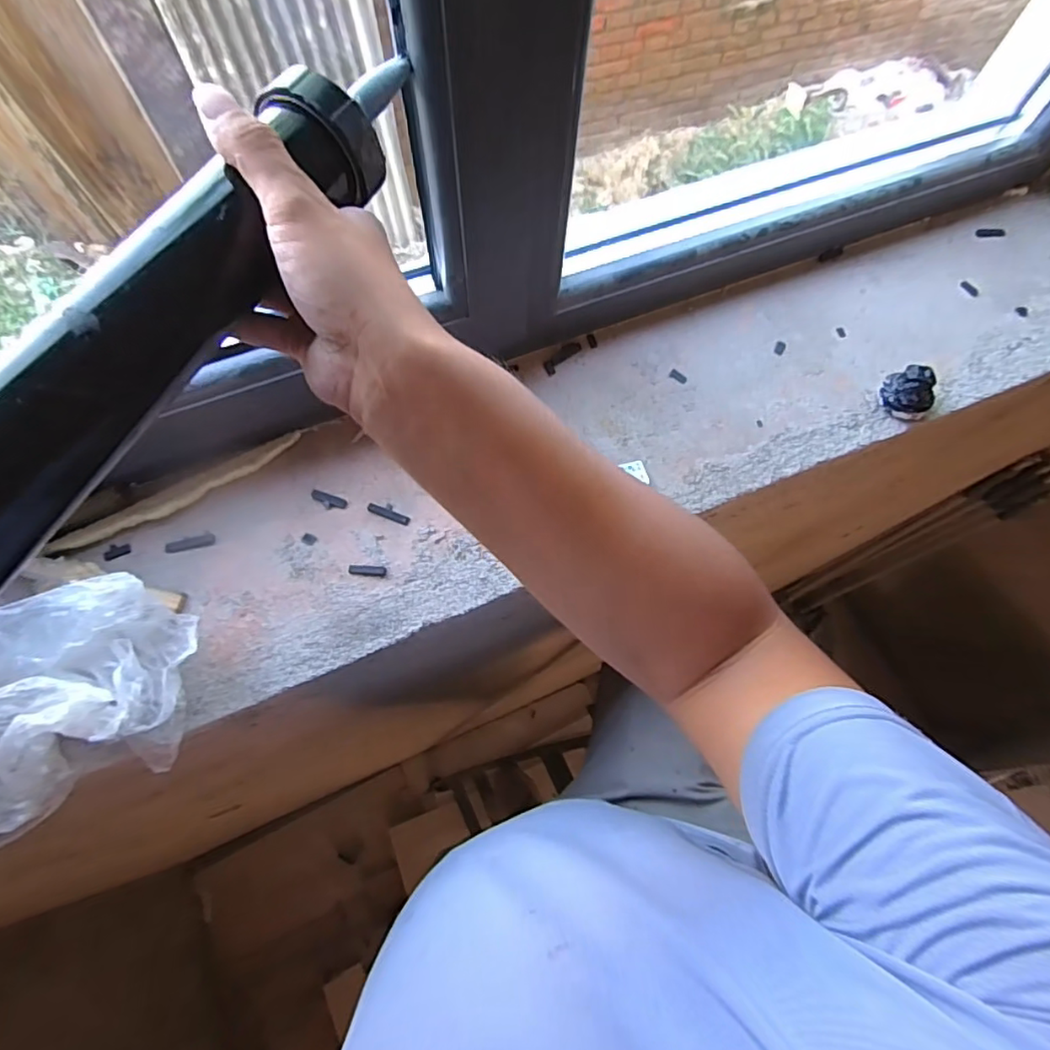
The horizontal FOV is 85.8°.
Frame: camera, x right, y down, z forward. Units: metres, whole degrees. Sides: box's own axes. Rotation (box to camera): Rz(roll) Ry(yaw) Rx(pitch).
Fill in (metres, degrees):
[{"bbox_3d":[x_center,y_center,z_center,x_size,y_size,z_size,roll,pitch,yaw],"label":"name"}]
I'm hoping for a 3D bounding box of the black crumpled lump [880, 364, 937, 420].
[{"bbox_3d":[0.396,-0.136,0.576,0.047,0.035,0.048,1,70,-2],"label":"black crumpled lump"}]

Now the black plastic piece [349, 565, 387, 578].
[{"bbox_3d":[-0.141,0.041,0.506,0.034,0.004,0.009,5,70,0],"label":"black plastic piece"}]

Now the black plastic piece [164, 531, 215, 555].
[{"bbox_3d":[-0.307,0.016,0.518,0.044,0.004,0.013,-13,71,-7],"label":"black plastic piece"}]

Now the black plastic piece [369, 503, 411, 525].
[{"bbox_3d":[-0.127,-0.012,0.532,0.041,0.004,0.014,19,70,5],"label":"black plastic piece"}]

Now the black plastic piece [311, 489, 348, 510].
[{"bbox_3d":[-0.185,-0.022,0.532,0.035,0.004,0.014,16,70,4],"label":"black plastic piece"}]

